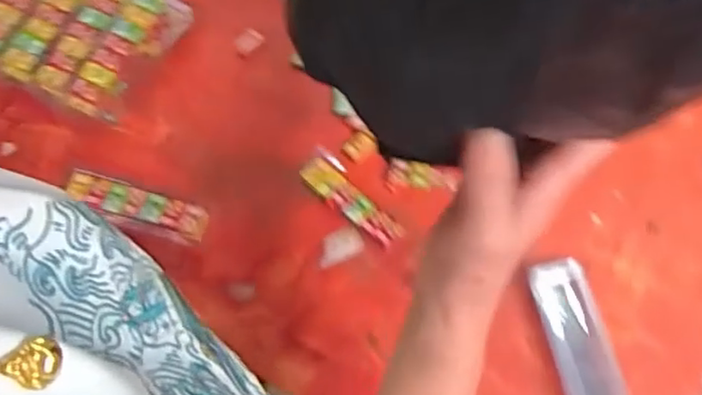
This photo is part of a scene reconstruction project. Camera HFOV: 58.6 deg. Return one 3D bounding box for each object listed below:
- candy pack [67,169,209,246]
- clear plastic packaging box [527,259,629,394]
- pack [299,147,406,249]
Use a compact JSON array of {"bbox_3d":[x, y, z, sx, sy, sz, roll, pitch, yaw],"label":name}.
[{"bbox_3d":[-0.187,0.009,0.547,0.124,0.013,0.037,16,70,4],"label":"candy pack"},{"bbox_3d":[0.191,0.125,0.520,0.044,0.020,0.146,-12,70,-7],"label":"clear plastic packaging box"},{"bbox_3d":[-0.001,0.002,0.561,0.036,0.005,0.108,-40,76,-15],"label":"pack"}]

